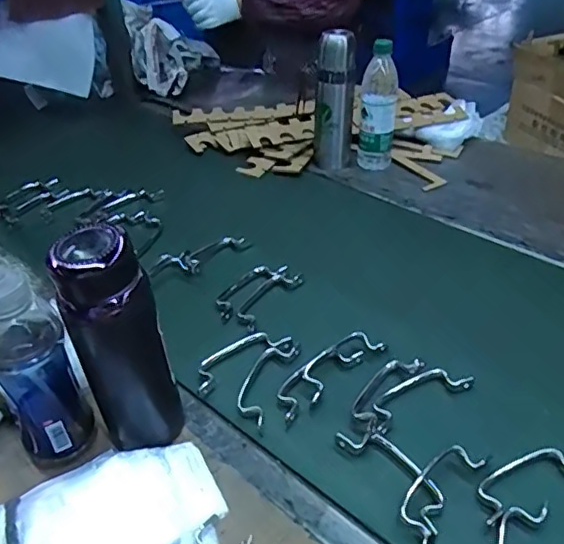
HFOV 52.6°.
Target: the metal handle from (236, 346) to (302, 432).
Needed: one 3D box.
[{"bbox_3d":[-0.019,0.121,0.636,0.043,0.008,0.122,13,39,17],"label":"metal handle"}]

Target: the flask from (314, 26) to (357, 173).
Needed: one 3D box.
[{"bbox_3d":[0.094,-0.299,1.019,0.069,0.222,0.058,0,37,1],"label":"flask"}]

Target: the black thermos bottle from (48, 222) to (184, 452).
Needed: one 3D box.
[{"bbox_3d":[-0.142,0.073,0.516,0.078,0.234,0.063,-15,39,-18],"label":"black thermos bottle"}]

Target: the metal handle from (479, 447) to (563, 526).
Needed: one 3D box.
[{"bbox_3d":[0.231,0.191,0.533,0.131,0.009,0.041,-17,40,-21],"label":"metal handle"}]

